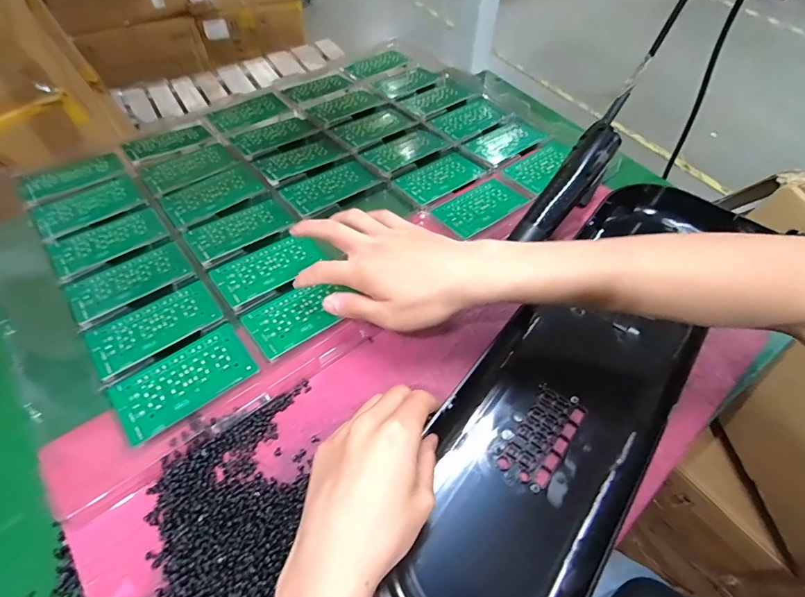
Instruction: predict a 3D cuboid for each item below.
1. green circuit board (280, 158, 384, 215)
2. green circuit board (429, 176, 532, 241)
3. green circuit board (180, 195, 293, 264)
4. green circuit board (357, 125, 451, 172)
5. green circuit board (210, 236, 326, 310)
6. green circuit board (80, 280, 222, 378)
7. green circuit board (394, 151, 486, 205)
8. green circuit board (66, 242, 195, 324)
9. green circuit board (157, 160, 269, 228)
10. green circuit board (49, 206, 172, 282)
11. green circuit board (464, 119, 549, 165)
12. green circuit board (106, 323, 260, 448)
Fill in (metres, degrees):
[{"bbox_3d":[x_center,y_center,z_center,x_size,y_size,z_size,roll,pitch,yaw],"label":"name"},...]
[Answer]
[{"bbox_3d":[-0.087,-0.136,0.502,0.107,0.005,0.059,-31,62,-21],"label":"green circuit board"},{"bbox_3d":[0.091,-0.108,0.482,0.106,0.005,0.059,-34,63,-22],"label":"green circuit board"},{"bbox_3d":[-0.179,-0.079,0.458,0.106,0.006,0.057,-30,61,-20],"label":"green circuit board"},{"bbox_3d":[0.004,-0.197,0.546,0.105,0.004,0.057,-30,61,-20],"label":"green circuit board"},{"bbox_3d":[-0.136,-0.033,0.427,0.104,0.004,0.056,-31,58,-24],"label":"green circuit board"},{"bbox_3d":[-0.227,0.024,0.382,0.106,0.004,0.058,-32,58,-24],"label":"green circuit board"},{"bbox_3d":[0.047,-0.150,0.513,0.105,0.005,0.062,-32,57,-24],"label":"green circuit board"},{"bbox_3d":[-0.269,-0.019,0.411,0.106,0.005,0.054,-34,62,-22],"label":"green circuit board"},{"bbox_3d":[-0.223,-0.124,0.489,0.105,0.004,0.064,-33,62,-22],"label":"green circuit board"},{"bbox_3d":[-0.312,-0.061,0.443,0.104,0.004,0.062,-33,60,-24],"label":"green circuit board"},{"bbox_3d":[0.139,-0.212,0.556,0.106,0.004,0.057,-33,62,-21],"label":"green circuit board"},{"bbox_3d":[-0.182,0.068,0.350,0.105,0.004,0.060,-32,61,-21],"label":"green circuit board"}]

